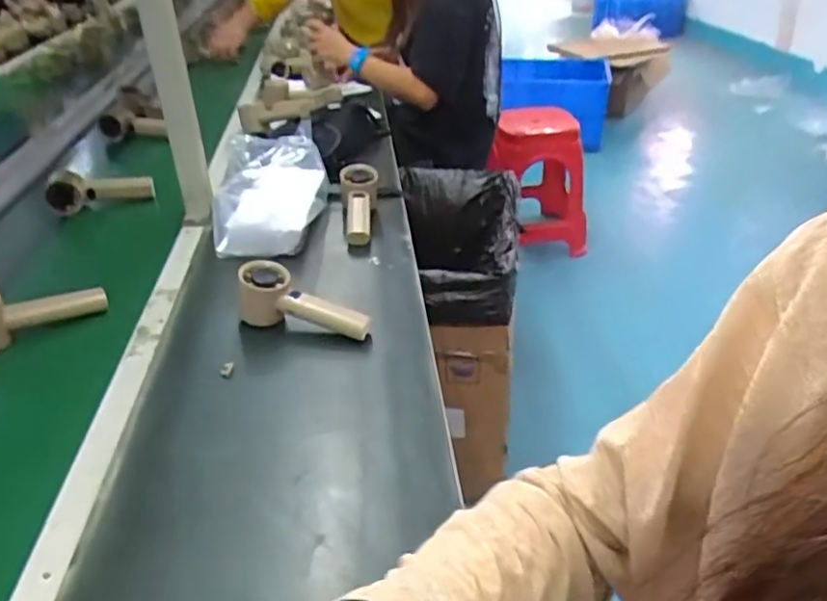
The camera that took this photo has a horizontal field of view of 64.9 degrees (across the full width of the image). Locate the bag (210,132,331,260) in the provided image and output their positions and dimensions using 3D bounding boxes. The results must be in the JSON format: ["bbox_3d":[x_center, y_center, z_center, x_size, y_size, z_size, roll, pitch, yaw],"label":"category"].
[{"bbox_3d":[-0.219,-0.180,1.007,0.162,0.087,0.298,-5,33,-5],"label":"bag"}]

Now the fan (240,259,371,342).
[{"bbox_3d":[-0.127,0.009,0.757,0.158,0.065,0.044,19,34,1],"label":"fan"}]

